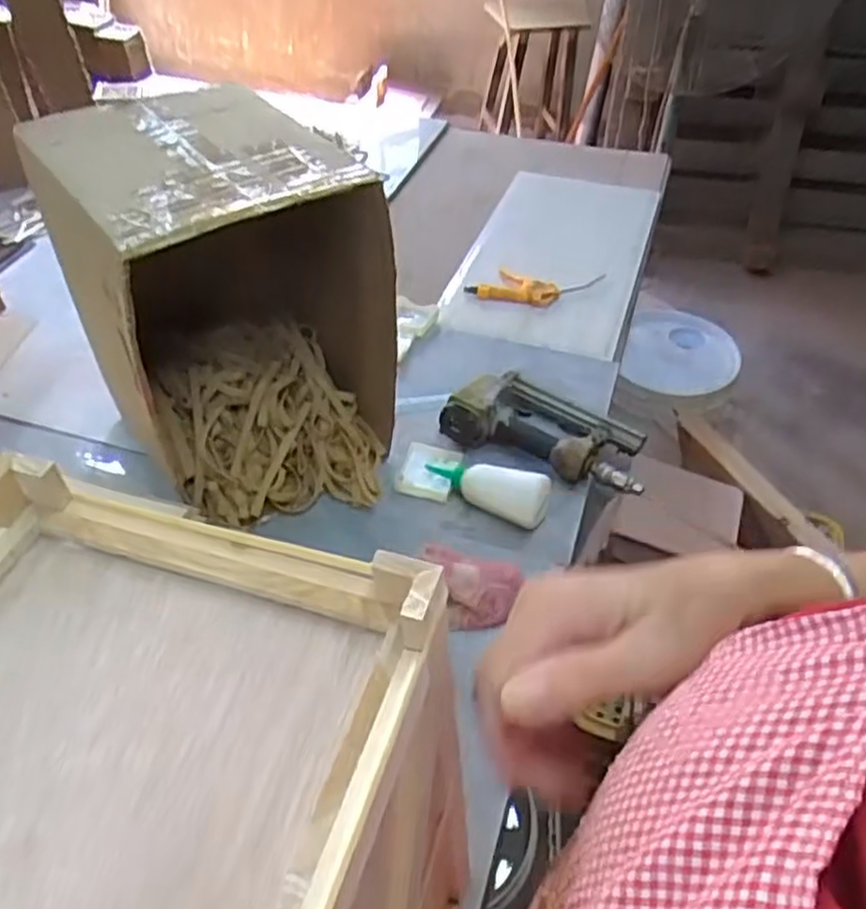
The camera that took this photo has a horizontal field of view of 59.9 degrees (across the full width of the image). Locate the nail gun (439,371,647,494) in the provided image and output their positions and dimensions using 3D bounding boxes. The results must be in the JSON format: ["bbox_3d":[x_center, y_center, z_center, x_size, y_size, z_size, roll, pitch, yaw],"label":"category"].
[{"bbox_3d":[0.160,-0.041,0.994,0.261,0.070,0.149,20,48,17],"label":"nail gun"}]

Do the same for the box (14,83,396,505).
[{"bbox_3d":[-0.228,-0.170,0.849,0.290,0.364,0.274,-28,53,-27],"label":"box"}]

